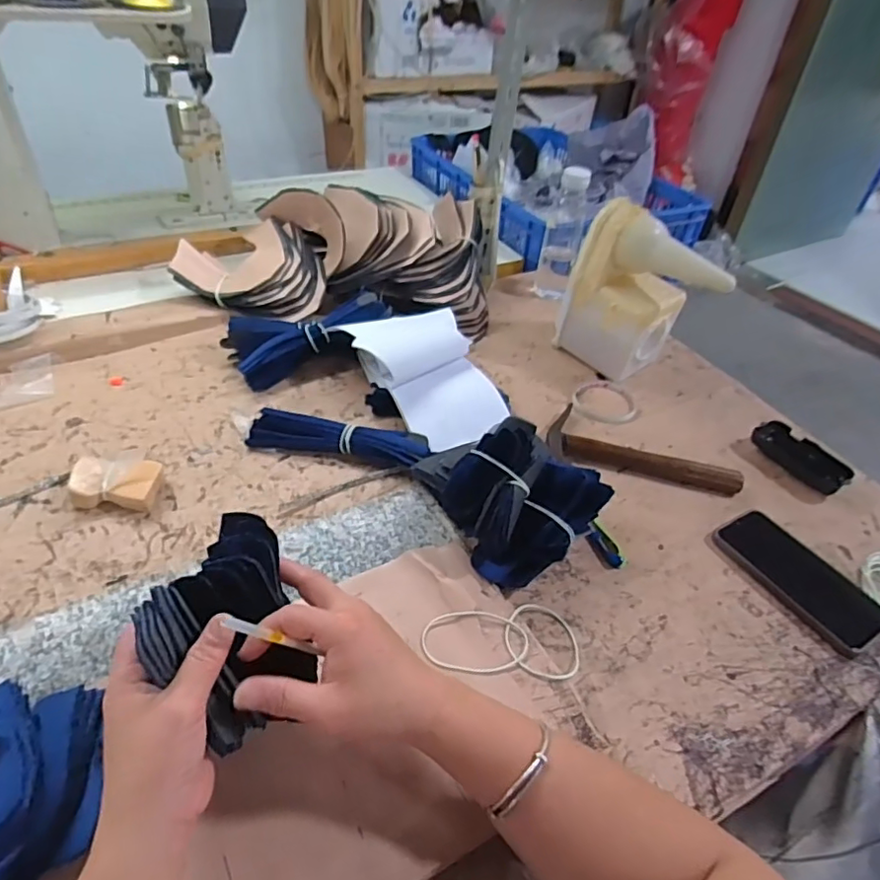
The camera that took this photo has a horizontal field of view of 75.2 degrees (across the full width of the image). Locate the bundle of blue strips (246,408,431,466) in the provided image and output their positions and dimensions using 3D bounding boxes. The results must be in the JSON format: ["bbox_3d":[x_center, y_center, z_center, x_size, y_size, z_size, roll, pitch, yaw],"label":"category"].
[{"bbox_3d":[-0.114,-0.003,0.647,0.199,0.026,0.046,10,42,3],"label":"bundle of blue strips"}]

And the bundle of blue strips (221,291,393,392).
[{"bbox_3d":[-0.169,-0.137,0.744,0.215,0.061,0.090,-20,47,-8],"label":"bundle of blue strips"}]

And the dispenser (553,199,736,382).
[{"bbox_3d":[0.267,-0.187,0.766,0.189,0.202,0.088,29,46,23],"label":"dispenser"}]

